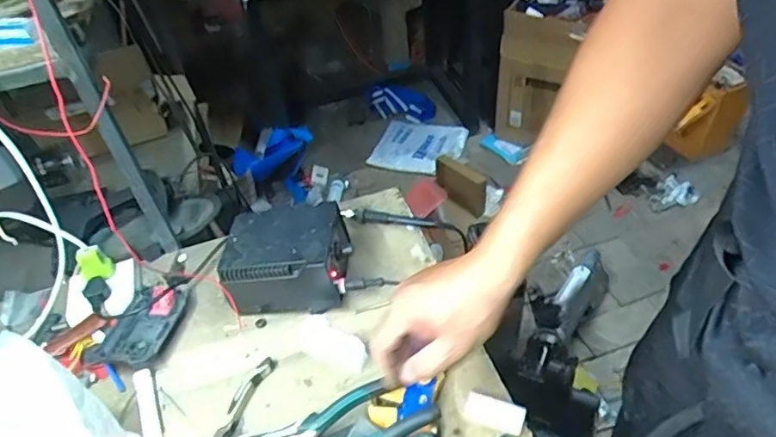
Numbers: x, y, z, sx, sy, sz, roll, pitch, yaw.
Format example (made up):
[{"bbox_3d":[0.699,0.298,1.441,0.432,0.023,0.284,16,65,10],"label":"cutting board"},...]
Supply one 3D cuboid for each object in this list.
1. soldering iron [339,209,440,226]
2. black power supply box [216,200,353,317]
[{"bbox_3d":[0.004,0.001,0.799,0.137,0.021,0.019,3,45,9],"label":"soldering iron"},{"bbox_3d":[-0.125,0.050,0.710,0.151,0.089,0.111,-1,44,4],"label":"black power supply box"}]

